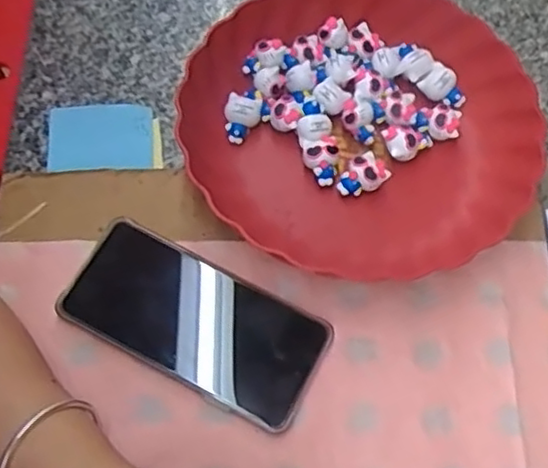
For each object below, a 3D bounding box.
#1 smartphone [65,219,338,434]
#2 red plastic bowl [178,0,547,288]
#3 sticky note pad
[{"bbox_3d":[-0.051,0.056,0.426,0.165,0.013,0.079,26,69,9],"label":"smartphone"},{"bbox_3d":[0.064,-0.081,0.474,0.239,0.044,0.229,0,67,-1],"label":"red plastic bowl"},{"bbox_3d":[-0.125,-0.072,0.484,0.080,0.006,0.056,-5,68,-3],"label":"sticky note pad"}]

